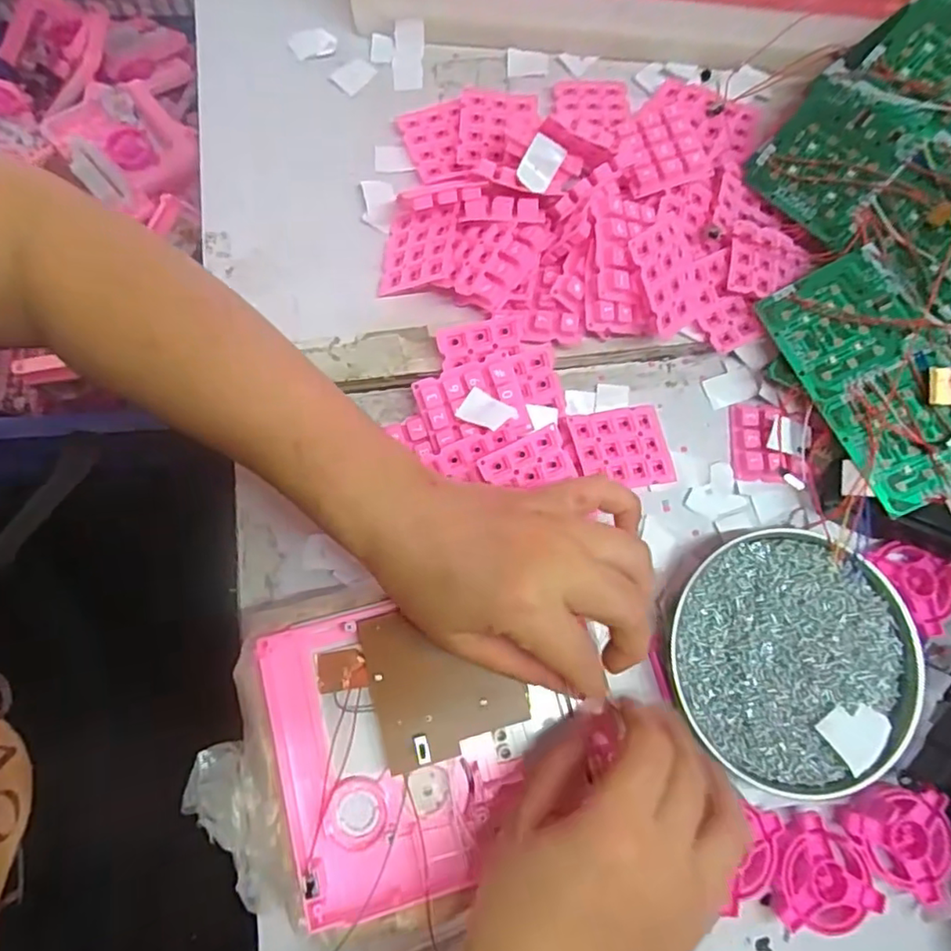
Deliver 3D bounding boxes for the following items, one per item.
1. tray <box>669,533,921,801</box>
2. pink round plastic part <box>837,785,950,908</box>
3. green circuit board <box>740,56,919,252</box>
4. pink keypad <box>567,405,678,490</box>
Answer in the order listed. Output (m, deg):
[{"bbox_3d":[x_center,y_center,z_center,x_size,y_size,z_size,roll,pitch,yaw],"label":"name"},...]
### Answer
[{"bbox_3d":[0.176,0.101,0.335,0.127,0.014,0.132,0,76,-2],"label":"tray"},{"bbox_3d":[0.226,0.187,0.321,0.053,0.017,0.052,0,76,-2],"label":"pink round plastic part"},{"bbox_3d":[0.217,-0.191,0.369,0.085,0.007,0.070,53,124,16],"label":"green circuit board"},{"bbox_3d":[0.089,-0.017,0.367,0.060,0.005,0.049,-8,73,-16],"label":"pink keypad"}]

